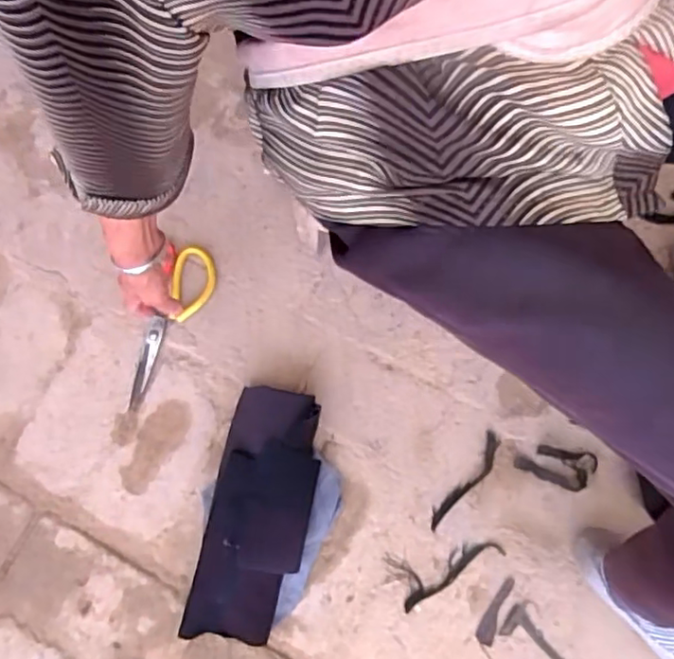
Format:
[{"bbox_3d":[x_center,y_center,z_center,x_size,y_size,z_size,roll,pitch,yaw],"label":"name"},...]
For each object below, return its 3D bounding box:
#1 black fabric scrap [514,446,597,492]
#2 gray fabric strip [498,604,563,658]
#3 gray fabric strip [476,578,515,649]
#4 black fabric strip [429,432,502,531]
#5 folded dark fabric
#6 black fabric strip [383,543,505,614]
[{"bbox_3d":[0.271,0.172,0.759,0.097,0.010,0.048,9,76,3],"label":"black fabric scrap"},{"bbox_3d":[0.240,0.364,0.710,0.097,0.004,0.038,32,79,8],"label":"gray fabric strip"},{"bbox_3d":[0.187,0.332,0.720,0.020,0.004,0.080,23,78,6],"label":"gray fabric strip"},{"bbox_3d":[0.161,0.191,0.759,0.030,0.005,0.139,37,80,9],"label":"black fabric strip"},{"bbox_3d":[-0.095,0.217,0.736,0.123,0.060,0.284,10,77,4],"label":"folded dark fabric"},{"bbox_3d":[0.133,0.283,0.733,0.133,0.010,0.061,-22,77,-4],"label":"black fabric strip"}]

